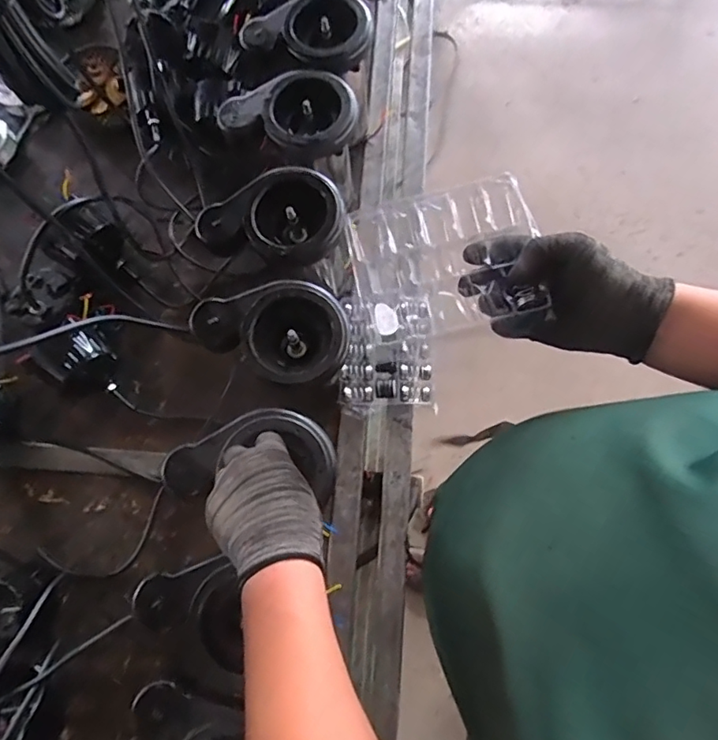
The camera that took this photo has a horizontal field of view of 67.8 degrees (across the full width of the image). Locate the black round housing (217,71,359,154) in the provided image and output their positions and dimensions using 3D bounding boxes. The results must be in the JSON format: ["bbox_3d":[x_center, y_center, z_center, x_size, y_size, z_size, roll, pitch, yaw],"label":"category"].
[{"bbox_3d":[-0.087,-0.317,0.674,0.173,0.038,0.111,-12,76,-4],"label":"black round housing"}]

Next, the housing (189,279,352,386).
[{"bbox_3d":[-0.094,-0.051,0.595,0.167,0.055,0.114,24,76,5],"label":"housing"}]

